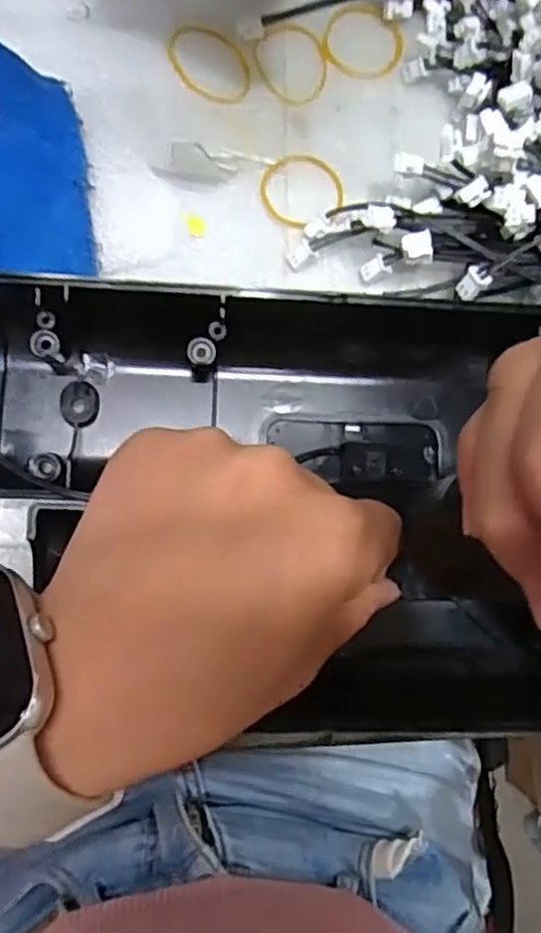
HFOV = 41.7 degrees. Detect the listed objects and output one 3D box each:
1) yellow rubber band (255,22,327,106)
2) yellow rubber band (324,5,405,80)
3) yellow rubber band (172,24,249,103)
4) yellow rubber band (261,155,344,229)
[{"bbox_3d":[0.008,-0.152,0.267,0.028,0.004,0.031,5,88,-10],"label":"yellow rubber band"},{"bbox_3d":[0.037,-0.162,0.270,0.030,0.004,0.028,0,89,-10],"label":"yellow rubber band"},{"bbox_3d":[-0.023,-0.149,0.264,0.035,0.004,0.025,42,83,-7],"label":"yellow rubber band"},{"bbox_3d":[0.011,-0.104,0.265,0.029,0.004,0.026,-34,95,-9],"label":"yellow rubber band"}]

